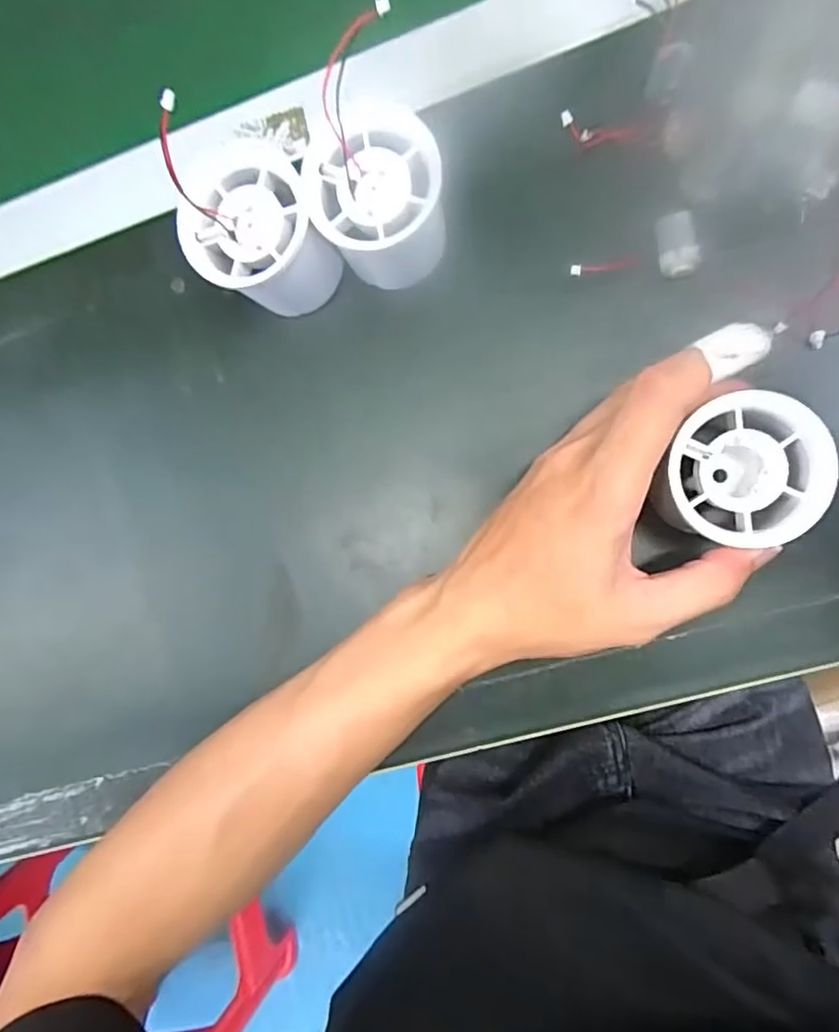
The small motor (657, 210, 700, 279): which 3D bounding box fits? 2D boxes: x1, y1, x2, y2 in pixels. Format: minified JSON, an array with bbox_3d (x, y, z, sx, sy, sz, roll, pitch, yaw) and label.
[{"bbox_3d":[0.112,-0.117,0.252,0.016,0.010,0.024,-10,88,8],"label":"small motor"}]

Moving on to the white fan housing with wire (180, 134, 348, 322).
[{"bbox_3d":[-0.070,-0.124,0.262,0.054,0.047,0.057,0,90,9],"label":"white fan housing with wire"}]

